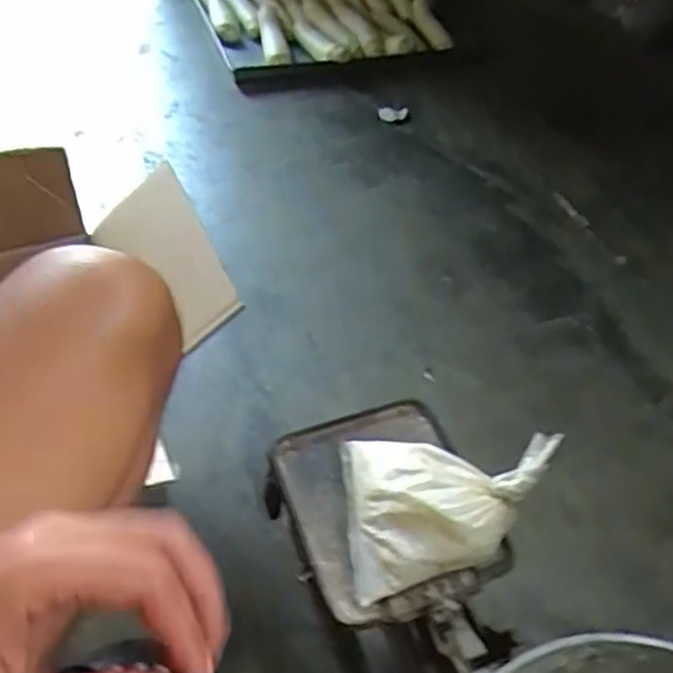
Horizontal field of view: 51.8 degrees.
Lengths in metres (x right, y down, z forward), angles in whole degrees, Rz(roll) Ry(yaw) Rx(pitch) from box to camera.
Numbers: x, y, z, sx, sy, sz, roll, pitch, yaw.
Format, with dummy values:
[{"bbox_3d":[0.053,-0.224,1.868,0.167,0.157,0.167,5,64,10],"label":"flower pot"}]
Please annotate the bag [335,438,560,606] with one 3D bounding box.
[{"bbox_3d":[0.090,0.125,0.551,0.158,0.068,0.137,-1,48,-6],"label":"bag"}]

